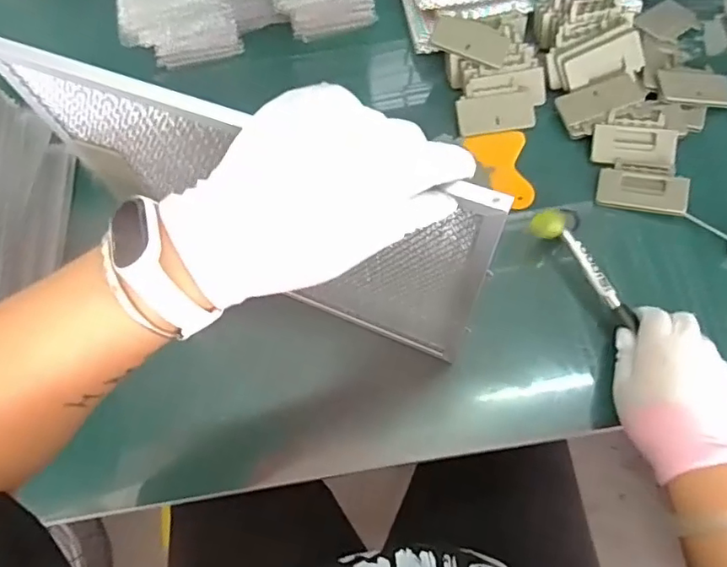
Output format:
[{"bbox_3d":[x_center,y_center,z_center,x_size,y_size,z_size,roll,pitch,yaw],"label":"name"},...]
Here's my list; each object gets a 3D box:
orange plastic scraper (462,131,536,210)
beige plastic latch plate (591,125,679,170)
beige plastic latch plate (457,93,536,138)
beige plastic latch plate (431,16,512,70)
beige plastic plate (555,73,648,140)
[{"bbox_3d":[0.151,-0.123,0.615,0.062,0.006,0.093,-7,69,4],"label":"orange plastic scraper"},{"bbox_3d":[0.291,-0.148,0.602,0.084,0.008,0.045,10,85,9],"label":"beige plastic latch plate"},{"bbox_3d":[0.150,-0.189,0.627,0.087,0.004,0.040,-6,96,1],"label":"beige plastic latch plate"},{"bbox_3d":[0.120,-0.270,0.623,0.084,0.010,0.039,19,90,1],"label":"beige plastic latch plate"},{"bbox_3d":[0.266,-0.199,0.623,0.095,0.015,0.053,-22,67,-6],"label":"beige plastic plate"}]

